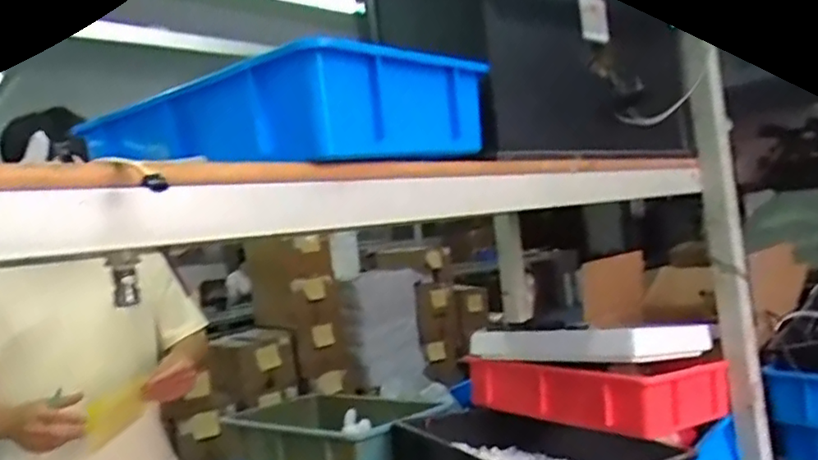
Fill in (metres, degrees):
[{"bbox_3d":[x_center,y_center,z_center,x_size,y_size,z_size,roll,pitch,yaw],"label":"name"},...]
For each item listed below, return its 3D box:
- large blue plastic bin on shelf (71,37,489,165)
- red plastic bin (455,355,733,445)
[{"bbox_3d":[-0.110,-0.107,0.665,0.314,0.098,0.271,-6,-1,30],"label":"large blue plastic bin on shelf"},{"bbox_3d":[0.307,0.274,1.084,0.206,0.110,0.412,-6,-1,-41],"label":"red plastic bin"}]

